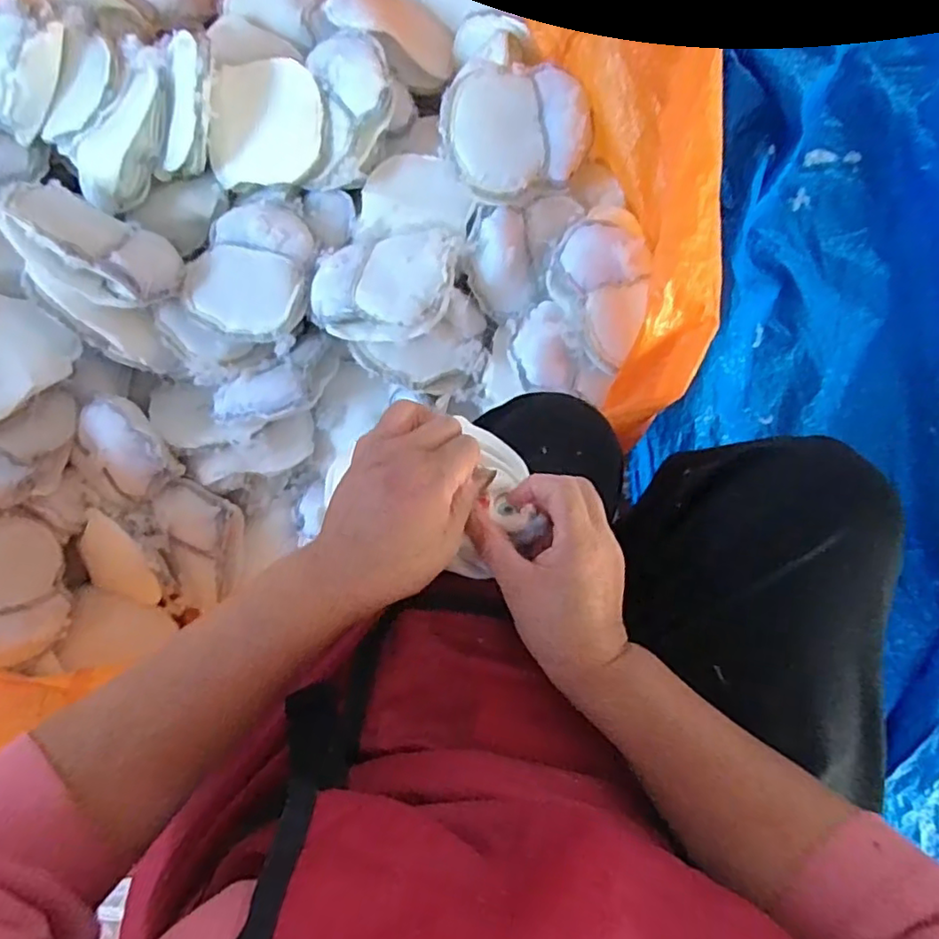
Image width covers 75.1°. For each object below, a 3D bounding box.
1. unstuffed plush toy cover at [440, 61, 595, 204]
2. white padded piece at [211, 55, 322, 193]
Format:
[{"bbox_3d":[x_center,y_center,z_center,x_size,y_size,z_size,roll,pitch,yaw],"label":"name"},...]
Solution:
[{"bbox_3d":[0.054,-0.392,0.714,0.171,0.045,0.145,-8,100,-2],"label":"unstuffed plush toy cover"},{"bbox_3d":[-0.247,-0.420,0.745,0.136,0.024,0.133,-5,101,3],"label":"white padded piece"}]

